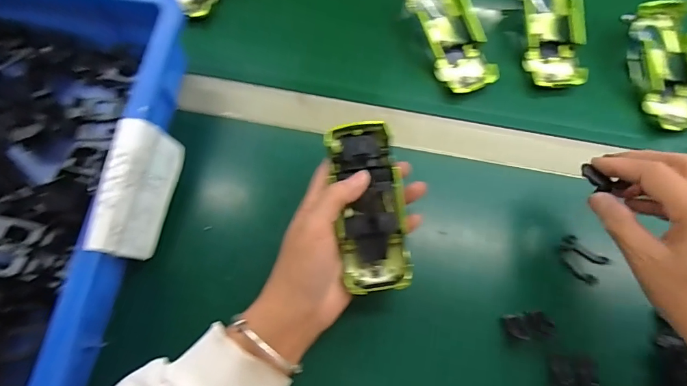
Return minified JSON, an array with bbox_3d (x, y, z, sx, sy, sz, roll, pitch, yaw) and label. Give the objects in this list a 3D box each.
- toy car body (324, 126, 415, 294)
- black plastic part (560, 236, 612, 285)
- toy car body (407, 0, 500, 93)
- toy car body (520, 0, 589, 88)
[{"bbox_3d":[0.020,0.011,0.317,0.051,0.024,0.130,-7,87,-5],"label":"toy car body"},{"bbox_3d":[0.211,0.059,0.354,0.027,0.011,0.042,-43,77,-15],"label":"black plastic part"},{"bbox_3d":[0.111,-0.168,0.426,0.058,0.037,0.130,-22,87,-10],"label":"toy car body"},{"bbox_3d":[0.222,-0.176,0.429,0.059,0.027,0.133,-3,85,-4],"label":"toy car body"}]

